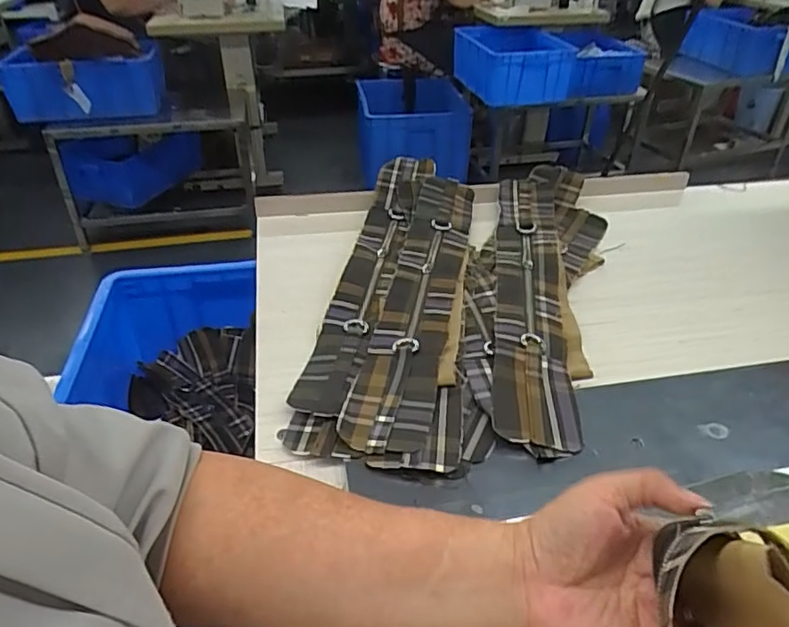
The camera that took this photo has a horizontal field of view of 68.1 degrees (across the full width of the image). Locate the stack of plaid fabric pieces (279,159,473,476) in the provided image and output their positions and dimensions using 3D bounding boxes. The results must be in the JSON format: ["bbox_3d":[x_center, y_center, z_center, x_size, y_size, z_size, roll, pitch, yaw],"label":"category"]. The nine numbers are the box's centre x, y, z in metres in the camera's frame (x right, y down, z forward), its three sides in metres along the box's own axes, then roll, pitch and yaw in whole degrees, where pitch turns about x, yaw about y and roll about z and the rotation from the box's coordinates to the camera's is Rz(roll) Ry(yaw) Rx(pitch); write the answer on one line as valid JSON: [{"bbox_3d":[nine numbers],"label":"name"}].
[{"bbox_3d":[0.009,-0.037,0.610,0.151,0.042,0.462,4,36,6],"label":"stack of plaid fabric pieces"}]

